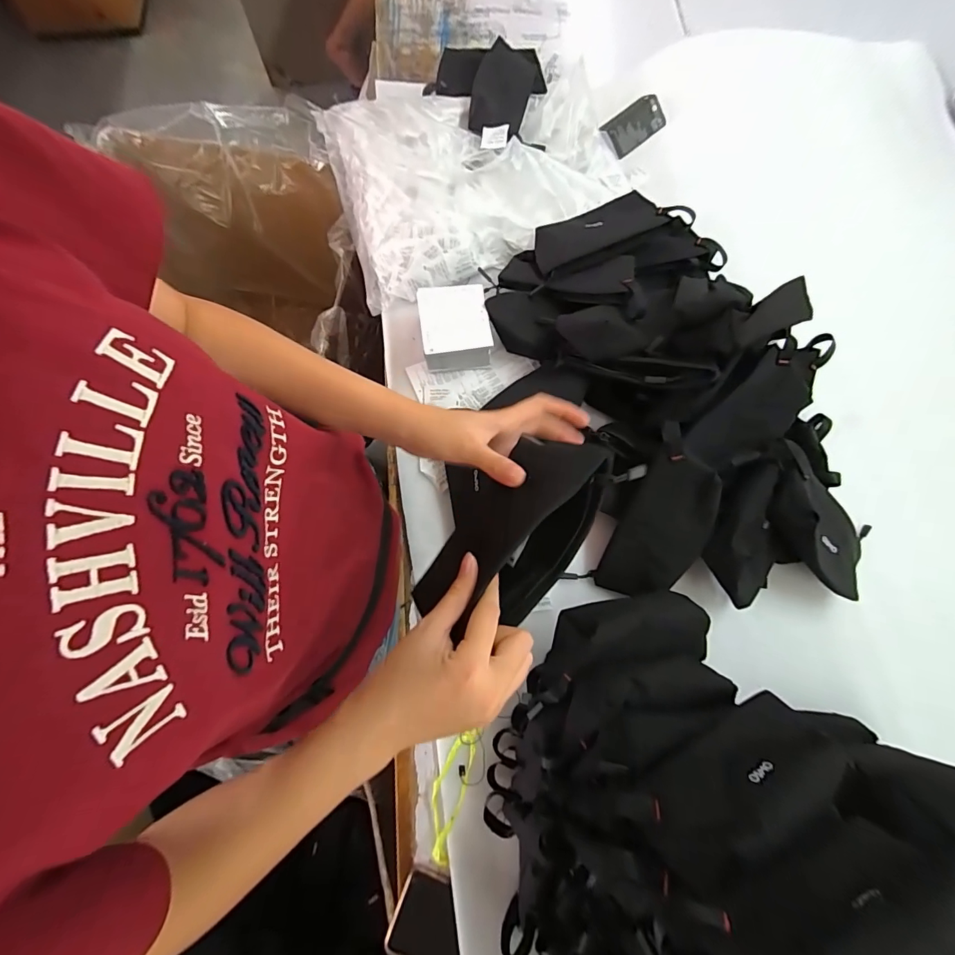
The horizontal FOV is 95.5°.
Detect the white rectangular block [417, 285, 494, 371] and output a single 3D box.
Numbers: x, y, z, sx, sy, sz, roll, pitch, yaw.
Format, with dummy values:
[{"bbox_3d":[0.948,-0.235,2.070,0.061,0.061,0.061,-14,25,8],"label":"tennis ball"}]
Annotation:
[{"bbox_3d":[-0.032,-0.204,0.597,0.090,0.058,0.107,-8,75,-4],"label":"white rectangular block"}]

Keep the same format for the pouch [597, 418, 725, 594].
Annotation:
[{"bbox_3d":[0.224,0.052,0.519,0.087,0.039,0.203,22,100,4],"label":"pouch"}]

